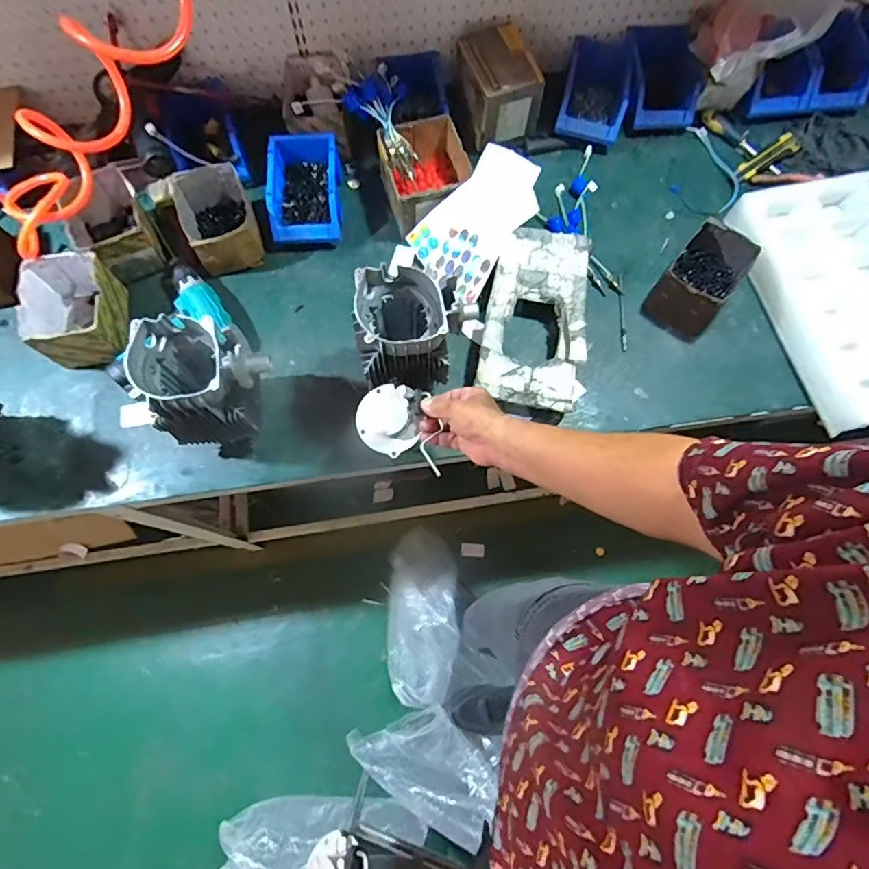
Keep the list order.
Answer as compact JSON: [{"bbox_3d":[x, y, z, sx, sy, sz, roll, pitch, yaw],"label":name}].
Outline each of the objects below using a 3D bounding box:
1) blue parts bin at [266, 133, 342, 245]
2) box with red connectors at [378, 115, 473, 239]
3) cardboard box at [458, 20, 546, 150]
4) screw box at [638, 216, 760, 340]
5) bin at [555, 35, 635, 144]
[{"bbox_3d":[-0.225,-0.426,0.889,0.127,0.071,0.184,-1,73,-1],"label":"blue parts bin"},{"bbox_3d":[-0.014,-0.451,0.884,0.138,0.099,0.158,-16,73,-5],"label":"box with red connectors"},{"bbox_3d":[0.113,-0.633,0.925,0.112,0.115,0.158,-21,74,-7],"label":"cardboard box"},{"bbox_3d":[0.444,-0.258,0.852,0.114,0.095,0.153,36,76,10],"label":"screw box"},{"bbox_3d":[0.299,-0.644,0.954,0.131,0.096,0.181,13,73,4],"label":"bin"}]

